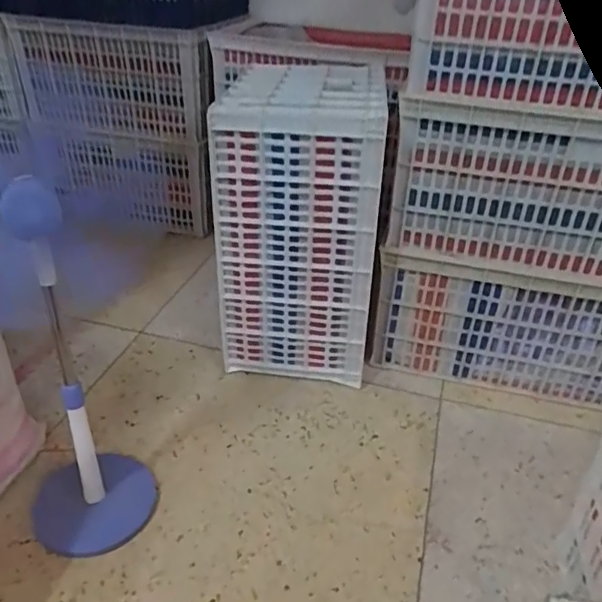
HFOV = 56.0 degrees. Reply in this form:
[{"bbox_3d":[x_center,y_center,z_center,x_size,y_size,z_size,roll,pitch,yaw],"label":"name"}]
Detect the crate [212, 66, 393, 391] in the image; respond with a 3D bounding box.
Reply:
[{"bbox_3d":[0.001,-0.215,1.649,0.398,0.789,0.430,5,34,5],"label":"crate"}]

